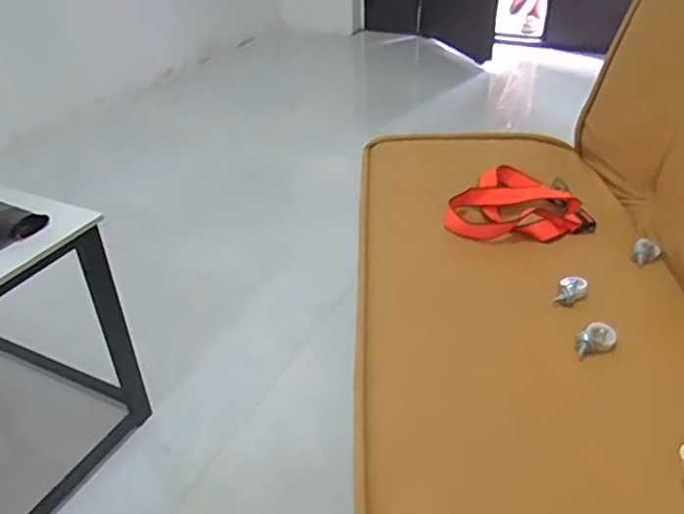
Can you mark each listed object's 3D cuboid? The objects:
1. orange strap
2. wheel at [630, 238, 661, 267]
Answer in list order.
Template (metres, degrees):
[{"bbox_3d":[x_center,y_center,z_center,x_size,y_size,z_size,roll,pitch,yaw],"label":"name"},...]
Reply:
[{"bbox_3d":[0.318,-0.098,1.068,0.247,0.038,0.197,7,35,12],"label":"orange strap"},{"bbox_3d":[0.488,-0.008,0.953,0.038,0.025,0.050,20,39,28],"label":"wheel"}]

